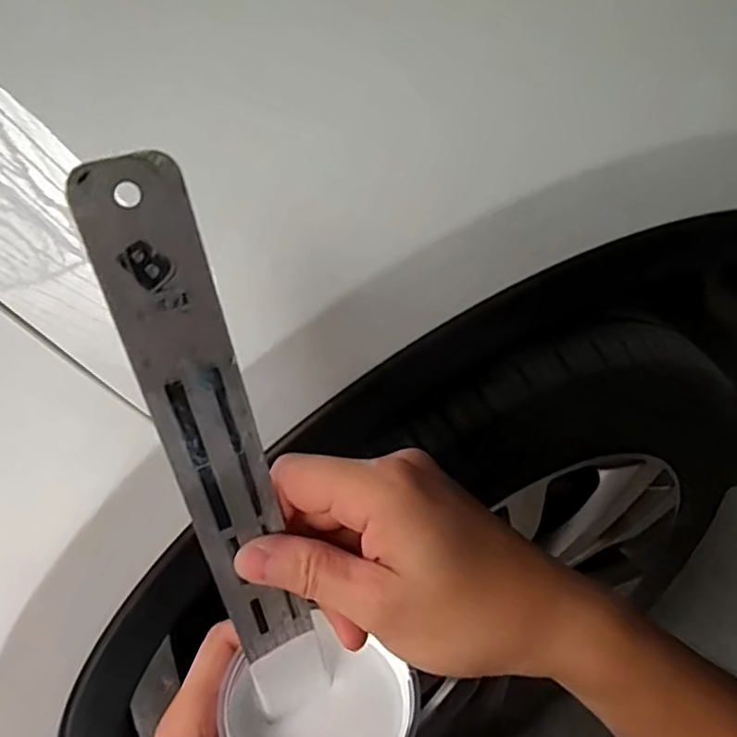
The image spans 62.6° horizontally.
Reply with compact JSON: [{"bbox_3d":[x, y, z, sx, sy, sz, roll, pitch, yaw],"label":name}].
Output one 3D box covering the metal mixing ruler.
[{"bbox_3d":[-0.049,0.044,0.221,0.034,0.234,0.004,-23,33,-19],"label":"metal mixing ruler"}]

